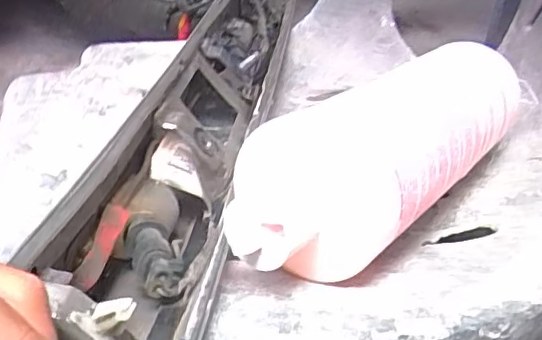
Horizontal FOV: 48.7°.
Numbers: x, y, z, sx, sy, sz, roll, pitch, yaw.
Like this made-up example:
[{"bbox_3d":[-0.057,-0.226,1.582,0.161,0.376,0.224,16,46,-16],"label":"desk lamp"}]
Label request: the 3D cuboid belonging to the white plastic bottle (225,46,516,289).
[{"bbox_3d":[0.066,-0.012,0.309,0.064,0.062,0.217,28,39,35],"label":"white plastic bottle"}]

